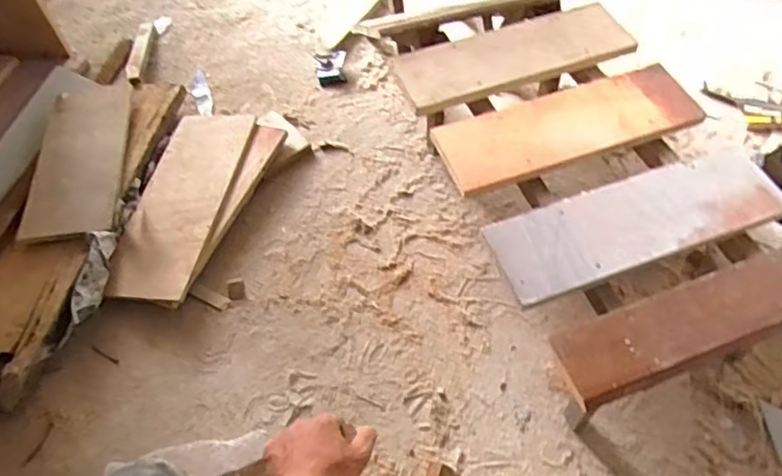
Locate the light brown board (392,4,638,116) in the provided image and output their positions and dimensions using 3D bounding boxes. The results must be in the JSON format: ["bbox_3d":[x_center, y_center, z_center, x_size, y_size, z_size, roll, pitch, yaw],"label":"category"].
[{"bbox_3d":[0.178,-0.269,0.878,0.337,0.023,0.120,-18,55,-9],"label":"light brown board"}]

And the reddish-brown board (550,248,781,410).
[{"bbox_3d":[0.341,0.083,0.641,0.344,0.018,0.082,-18,55,-9],"label":"reddish-brown board"}]

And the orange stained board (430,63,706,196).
[{"bbox_3d":[0.234,-0.153,0.790,0.348,0.011,0.112,-18,55,-9],"label":"orange stained board"}]

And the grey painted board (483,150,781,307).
[{"bbox_3d":[0.291,-0.024,0.708,0.350,0.013,0.115,-17,55,-9],"label":"grey painted board"}]

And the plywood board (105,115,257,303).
[{"bbox_3d":[-0.359,-0.077,1.044,0.156,0.022,0.421,4,53,9],"label":"plywood board"}]

